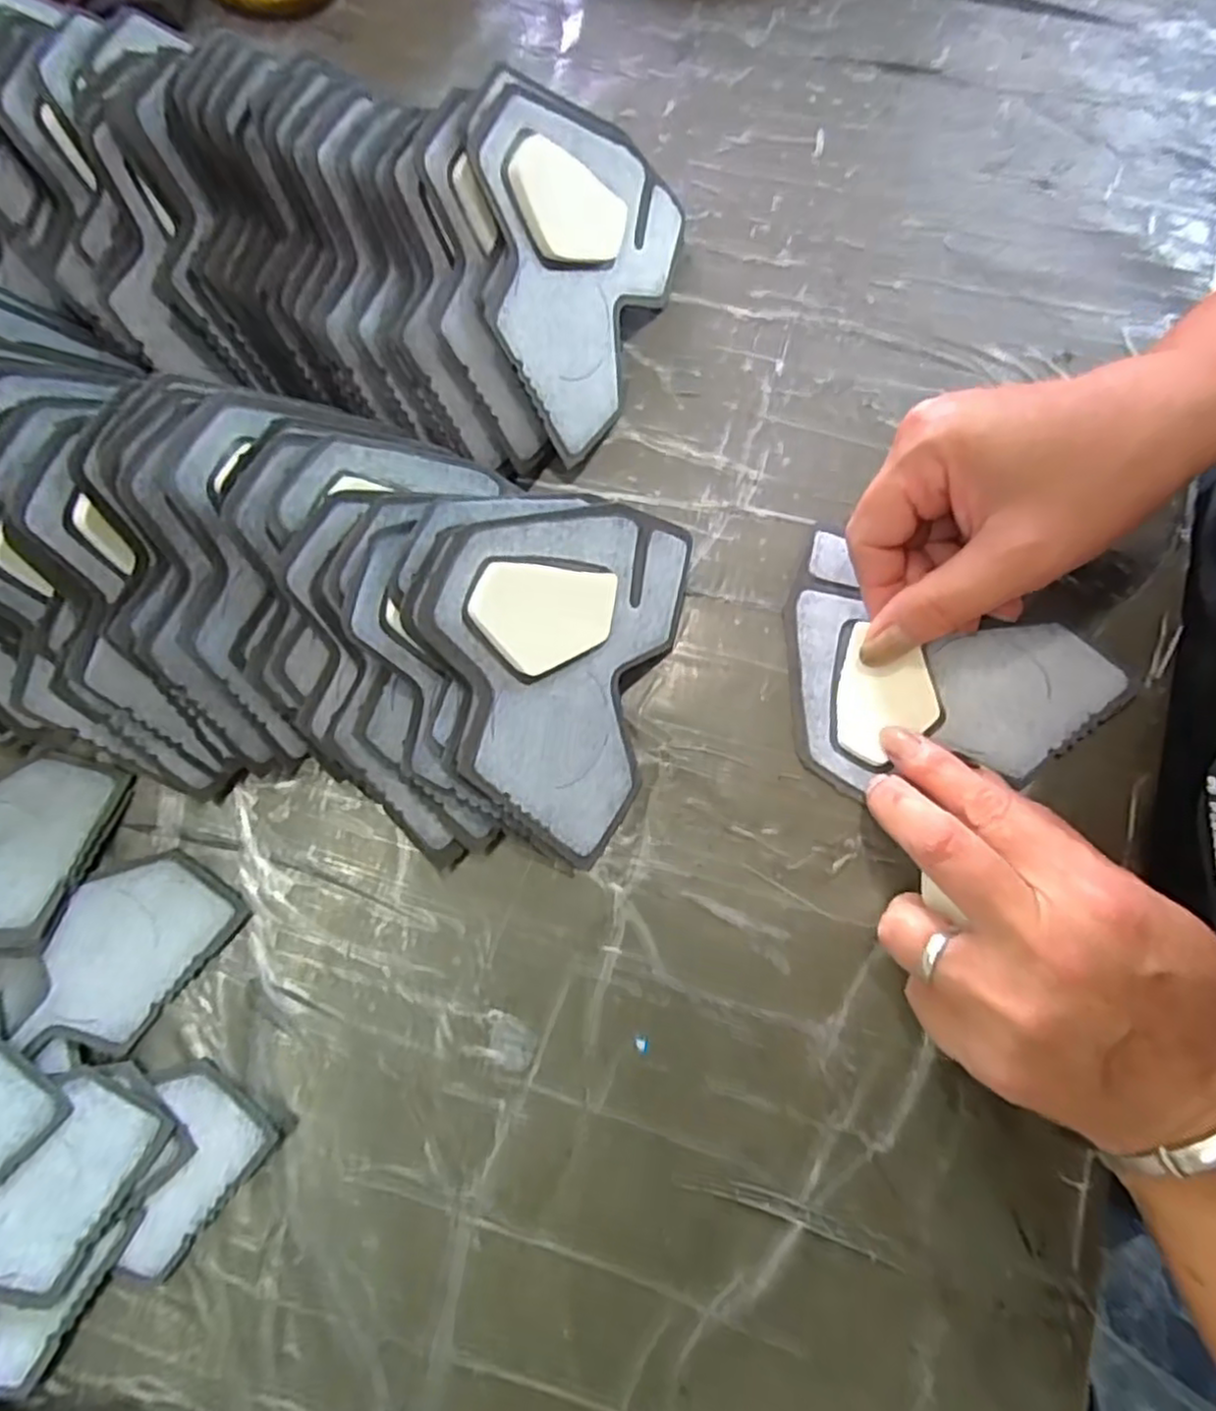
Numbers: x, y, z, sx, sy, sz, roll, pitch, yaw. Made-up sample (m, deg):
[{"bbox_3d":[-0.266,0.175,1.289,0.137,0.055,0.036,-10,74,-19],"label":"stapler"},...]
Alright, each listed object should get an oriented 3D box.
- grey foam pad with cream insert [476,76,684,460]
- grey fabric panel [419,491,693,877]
[{"bbox_3d":[-0.016,-0.173,0.273,0.006,0.096,0.120,13,76,45],"label":"grey foam pad with cream insert"},{"bbox_3d":[-0.020,-0.016,0.245,0.097,0.006,0.122,21,85,-35],"label":"grey fabric panel"}]

